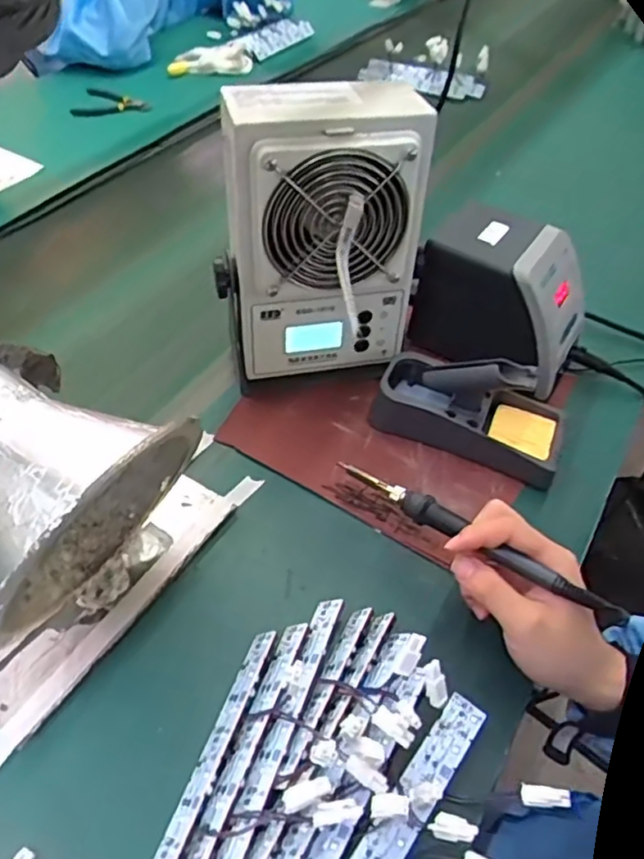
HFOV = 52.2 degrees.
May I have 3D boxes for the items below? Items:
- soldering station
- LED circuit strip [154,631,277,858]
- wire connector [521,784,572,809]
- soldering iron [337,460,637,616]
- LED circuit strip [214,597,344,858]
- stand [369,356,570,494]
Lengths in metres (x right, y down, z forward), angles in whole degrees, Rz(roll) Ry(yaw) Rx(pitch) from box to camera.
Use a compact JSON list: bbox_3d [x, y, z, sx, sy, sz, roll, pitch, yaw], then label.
[{"bbox_3d":[0.172,-0.122,0.632,0.152,0.140,0.106,18,48,15],"label":"soldering station"},{"bbox_3d":[-0.071,0.205,0.390,0.016,0.008,0.189,15,48,13],"label":"LED circuit strip"},{"bbox_3d":[0.129,0.211,0.378,0.027,0.006,0.010,-5,43,22],"label":"wire connector"},{"bbox_3d":[0.094,0.068,0.452,0.208,0.015,0.016,28,51,31],"label":"soldering iron"},{"bbox_3d":[-0.025,0.187,0.413,0.018,0.005,0.196,16,48,13],"label":"LED circuit strip"},{"bbox_3d":[0.133,-0.028,0.580,0.163,0.082,0.077,18,48,15],"label":"stand"}]

